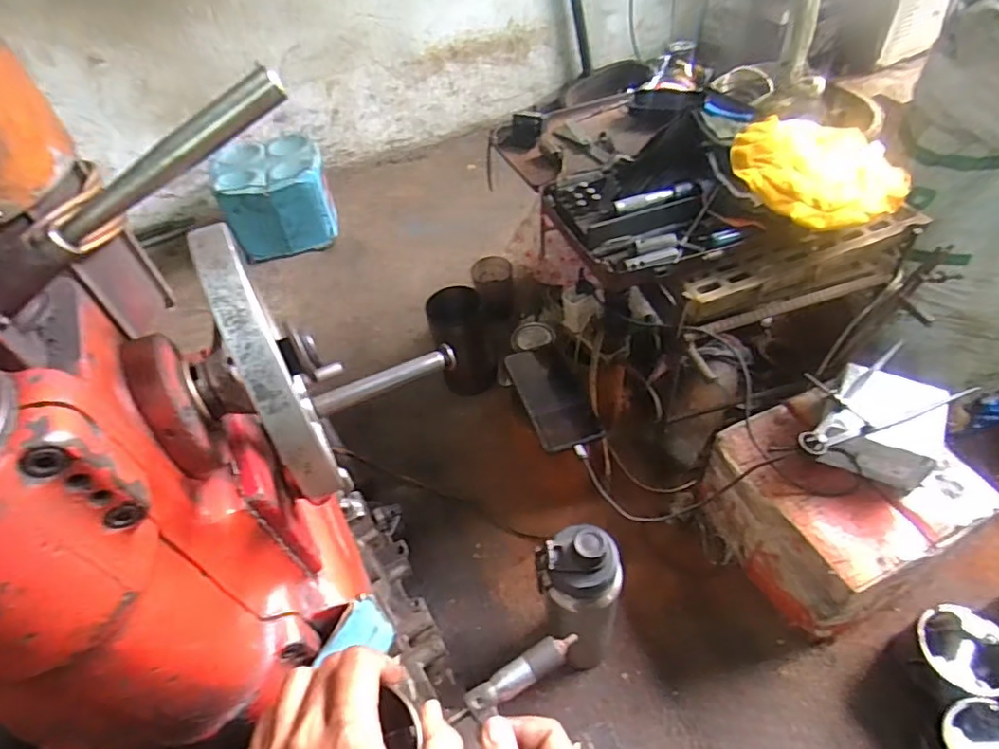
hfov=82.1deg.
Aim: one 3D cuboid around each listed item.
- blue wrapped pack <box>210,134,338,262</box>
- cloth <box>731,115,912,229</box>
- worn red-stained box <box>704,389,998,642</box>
[{"bbox_3d":[-0.502,-0.413,1.313,0.220,0.173,0.235,-17,50,-8],"label":"blue wrapped pack"},{"bbox_3d":[0.345,-0.229,0.633,0.163,0.043,0.175,-19,50,-10],"label":"cloth"},{"bbox_3d":[0.402,0.163,0.717,0.207,0.196,0.219,-24,51,-14],"label":"worn red-stained box"}]

